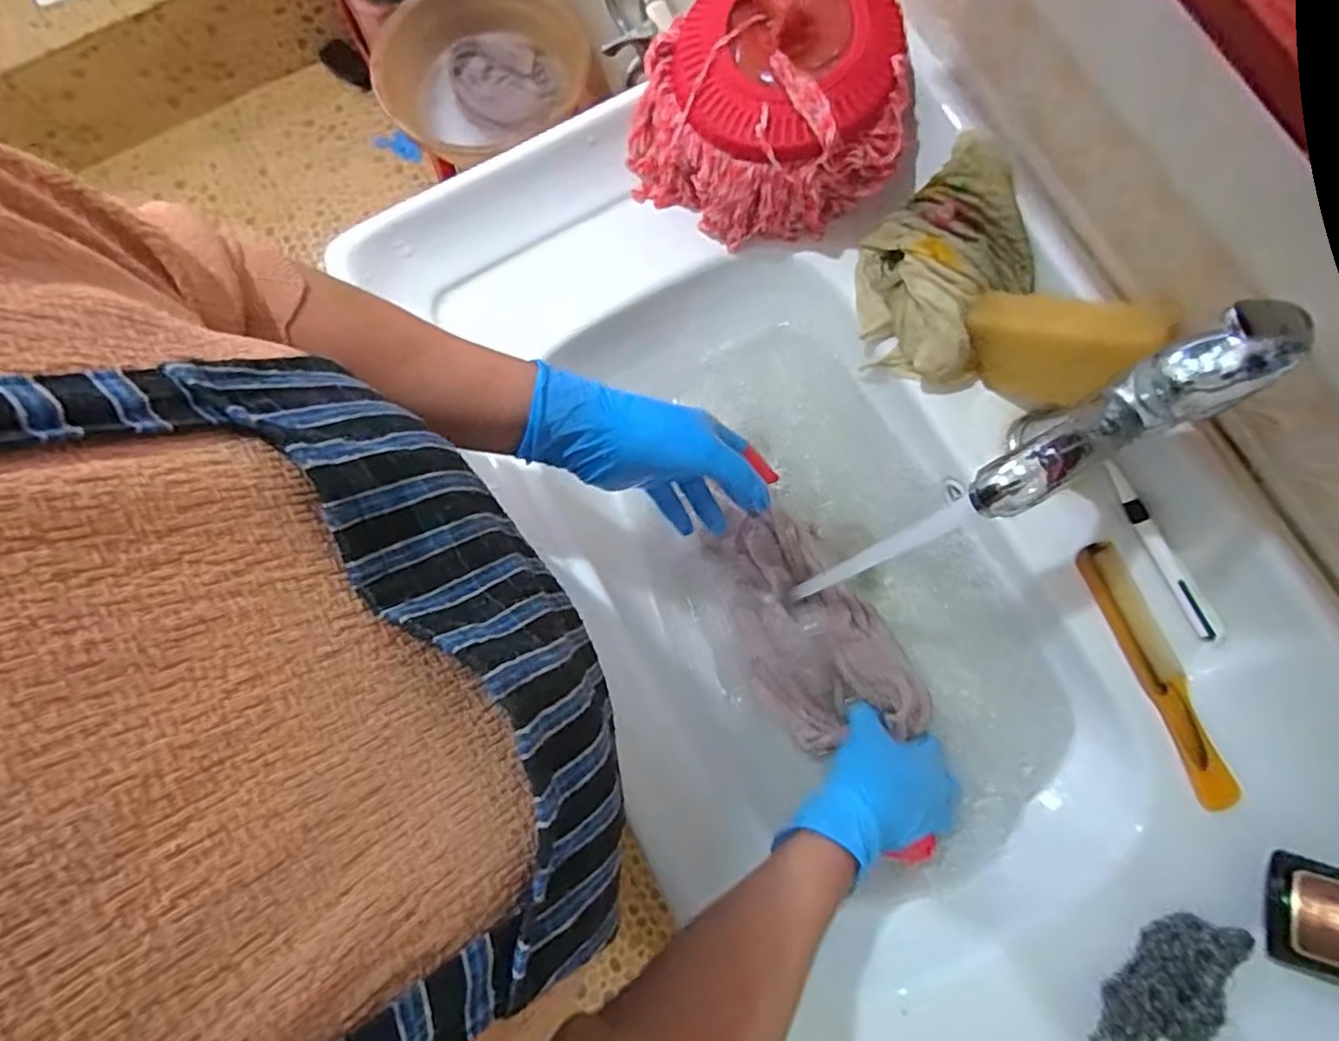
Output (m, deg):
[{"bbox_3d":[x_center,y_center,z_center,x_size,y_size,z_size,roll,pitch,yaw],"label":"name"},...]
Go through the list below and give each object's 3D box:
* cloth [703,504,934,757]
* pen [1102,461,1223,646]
[{"bbox_3d":[0.116,0.084,0.547,0.113,0.030,0.204,-24,81,-4],"label":"cloth"},{"bbox_3d":[0.364,0.022,0.497,0.014,0.016,0.147,-27,81,-5],"label":"pen"}]

